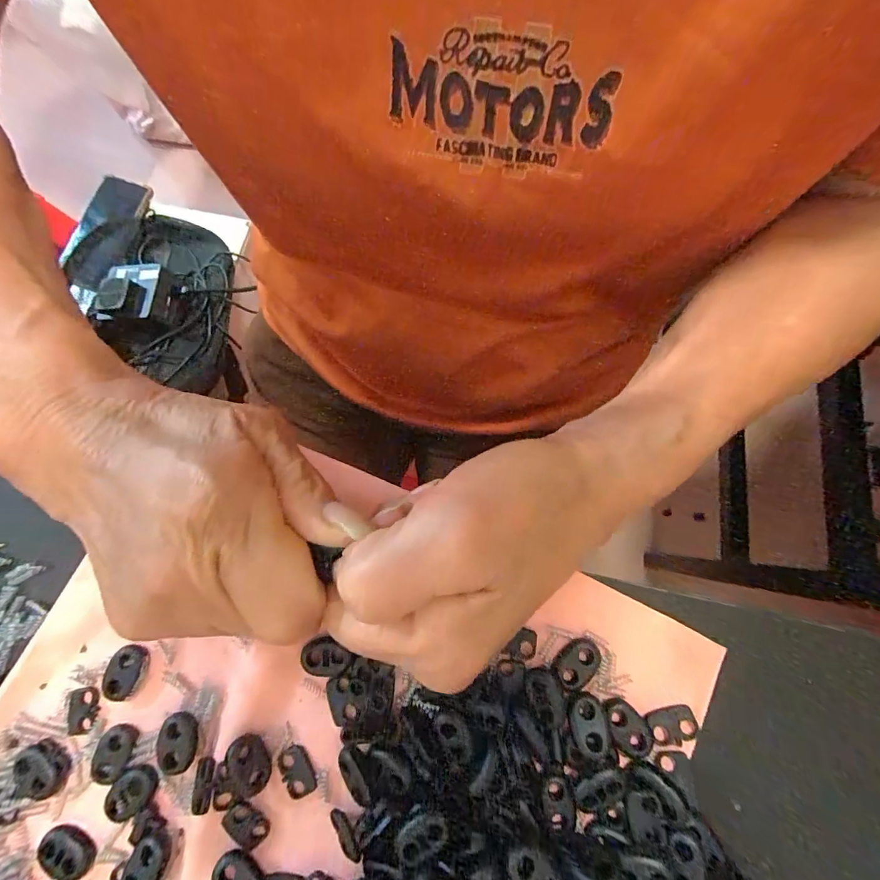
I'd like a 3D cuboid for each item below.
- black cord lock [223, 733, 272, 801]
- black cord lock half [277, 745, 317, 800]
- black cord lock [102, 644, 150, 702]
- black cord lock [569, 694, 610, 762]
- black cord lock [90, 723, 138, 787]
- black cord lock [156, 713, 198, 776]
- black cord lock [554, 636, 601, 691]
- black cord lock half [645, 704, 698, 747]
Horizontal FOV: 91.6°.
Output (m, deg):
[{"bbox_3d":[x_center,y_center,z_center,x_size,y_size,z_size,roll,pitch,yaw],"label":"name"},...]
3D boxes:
[{"bbox_3d":[-0.077,0.131,0.171,0.014,0.006,0.021,-34,78,-9],"label":"black cord lock"},{"bbox_3d":[-0.058,0.134,0.172,0.012,0.004,0.019,-24,77,-7],"label":"black cord lock half"},{"bbox_3d":[-0.135,0.100,0.183,0.016,0.006,0.022,9,75,2],"label":"black cord lock"},{"bbox_3d":[0.058,0.111,0.165,0.014,0.004,0.021,-8,76,-3],"label":"black cord lock"},{"bbox_3d":[-0.135,0.131,0.175,0.015,0.006,0.022,8,75,1],"label":"black cord lock"},{"bbox_3d":[-0.106,0.123,0.173,0.014,0.004,0.020,3,62,-17],"label":"black cord lock"},{"bbox_3d":[0.056,0.091,0.174,0.021,0.004,0.015,-42,80,-11],"label":"black cord lock"},{"bbox_3d":[0.090,0.111,0.167,0.017,0.004,0.013,-17,76,-5],"label":"black cord lock half"}]

